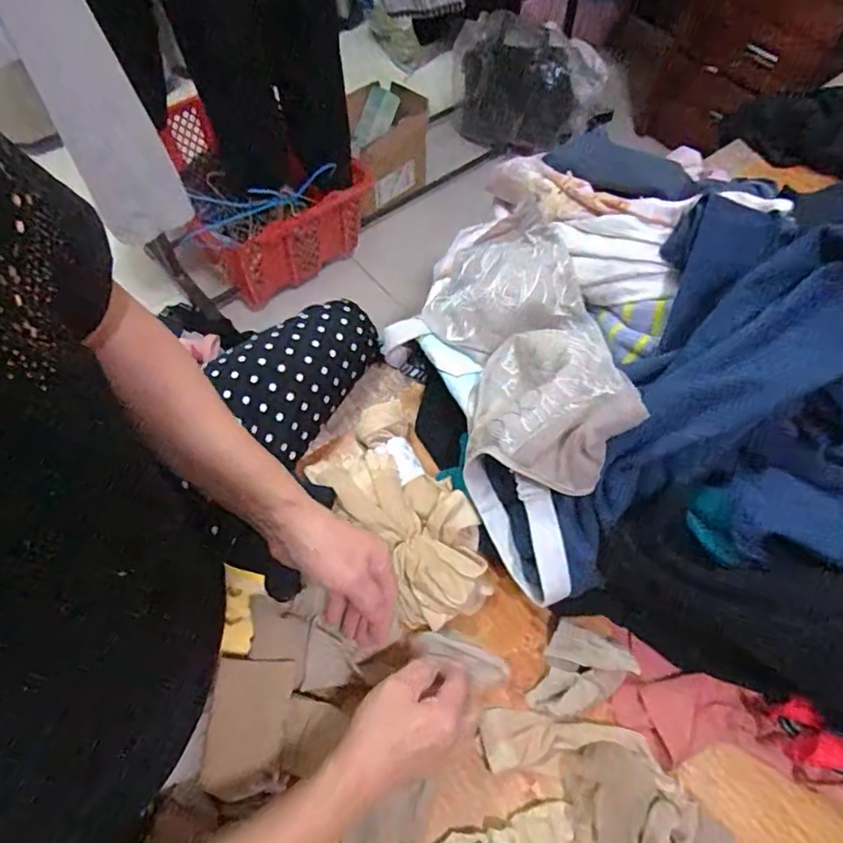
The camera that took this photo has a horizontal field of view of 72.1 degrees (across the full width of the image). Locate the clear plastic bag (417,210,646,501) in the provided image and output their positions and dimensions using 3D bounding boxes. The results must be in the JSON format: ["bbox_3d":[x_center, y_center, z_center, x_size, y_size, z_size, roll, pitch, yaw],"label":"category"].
[{"bbox_3d":[0.097,-0.081,0.557,0.145,0.122,0.337,-10,60,-7],"label":"clear plastic bag"}]

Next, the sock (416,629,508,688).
[{"bbox_3d":[0.040,0.214,0.526,0.088,0.022,0.032,27,61,-6],"label":"sock"}]

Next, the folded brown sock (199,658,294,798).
[{"bbox_3d":[-0.142,0.244,0.469,0.062,0.018,0.094,2,59,0],"label":"folded brown sock"}]

